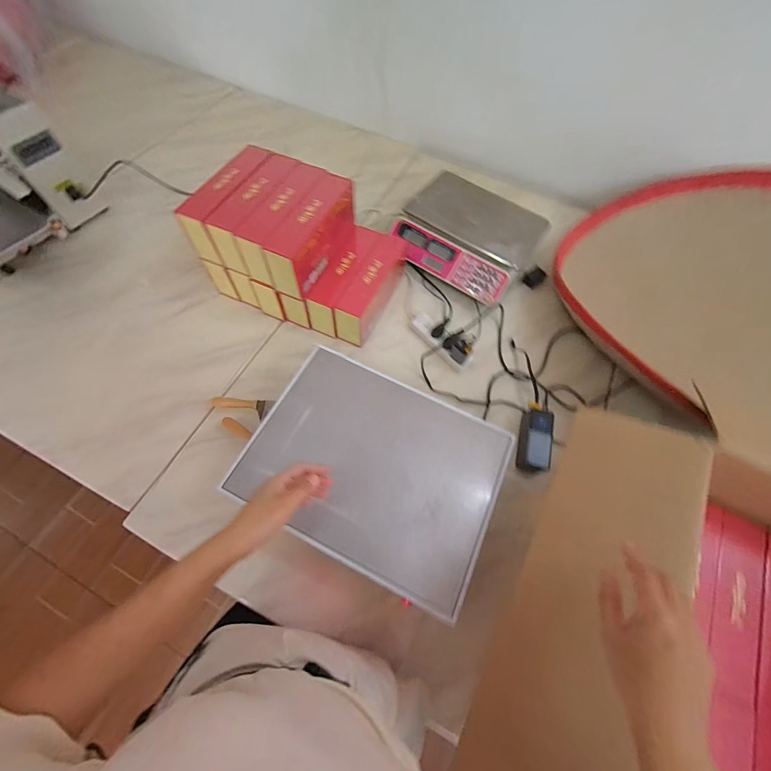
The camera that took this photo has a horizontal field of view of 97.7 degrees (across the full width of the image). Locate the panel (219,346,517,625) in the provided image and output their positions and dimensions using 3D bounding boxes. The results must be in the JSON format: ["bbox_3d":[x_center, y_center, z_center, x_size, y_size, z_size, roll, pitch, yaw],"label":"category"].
[{"bbox_3d":[-0.015,0.131,0.571,0.405,0.026,0.305,25,65,9],"label":"panel"}]

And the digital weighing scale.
[{"bbox_3d":[0.229,-0.415,0.933,0.328,0.134,0.328,34,67,13],"label":"digital weighing scale"}]

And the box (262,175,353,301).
[{"bbox_3d":[-0.153,-0.324,0.729,0.075,0.117,0.248,25,65,8],"label":"box"}]

